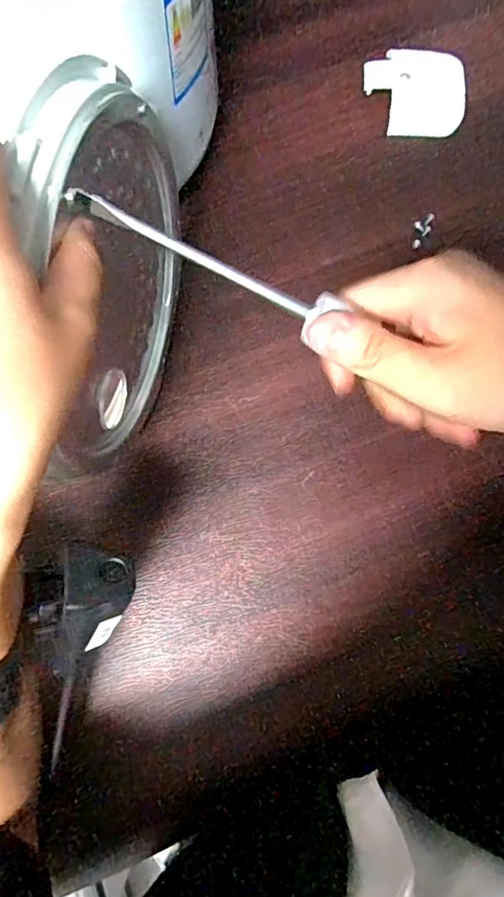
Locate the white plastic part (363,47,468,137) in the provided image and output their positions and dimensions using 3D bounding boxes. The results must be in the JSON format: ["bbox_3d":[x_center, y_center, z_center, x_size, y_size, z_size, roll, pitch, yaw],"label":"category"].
[{"bbox_3d":[0.130,-0.281,0.434,0.079,0.019,0.072,0,77,0],"label":"white plastic part"}]

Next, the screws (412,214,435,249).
[{"bbox_3d":[0.129,-0.166,0.417,0.013,0.008,0.035,25,79,6],"label":"screws"}]

